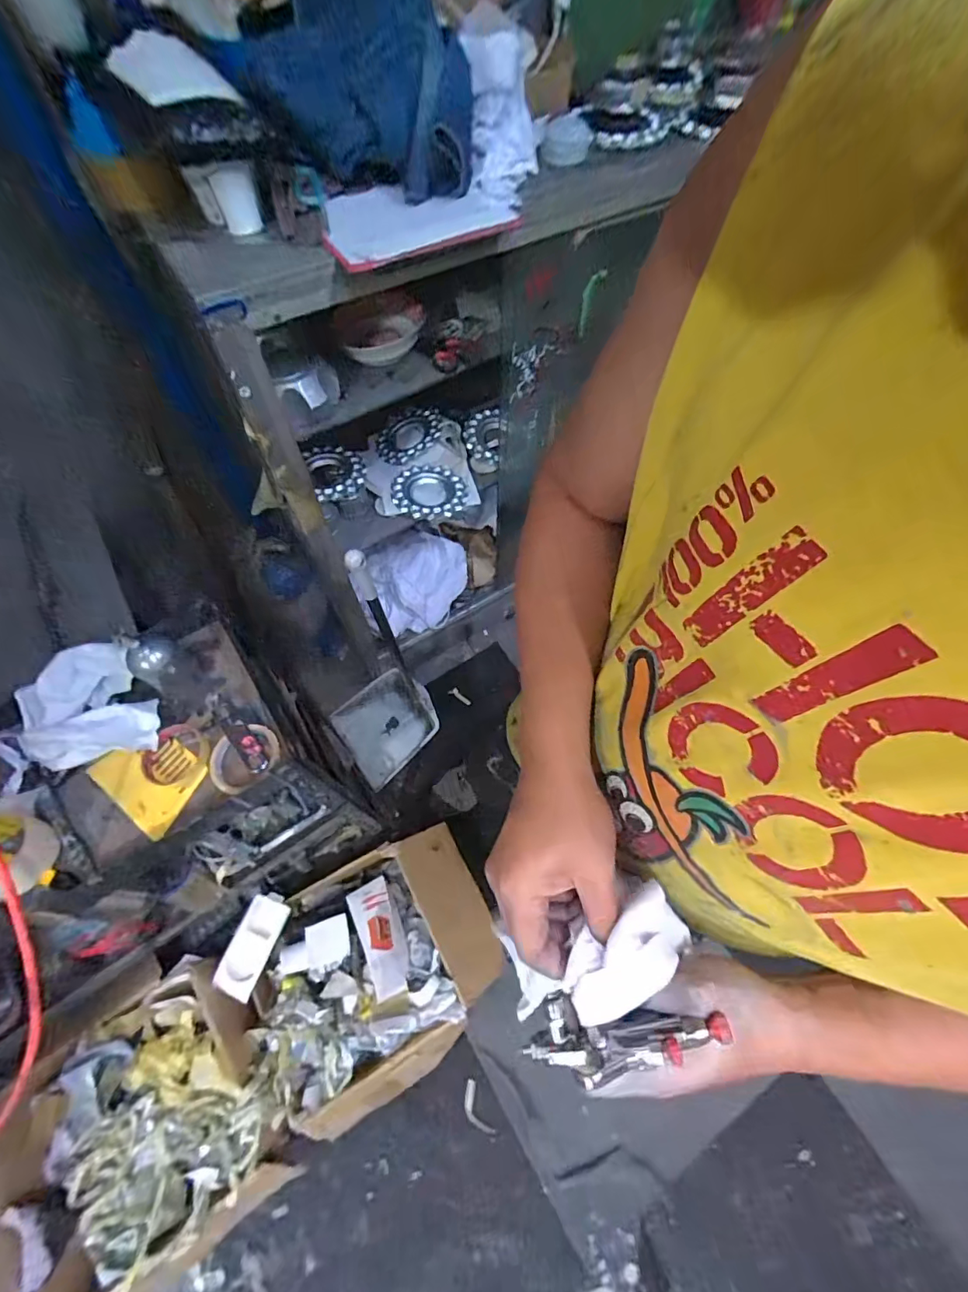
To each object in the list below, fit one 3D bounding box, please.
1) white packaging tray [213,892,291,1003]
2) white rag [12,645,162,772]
[{"bbox_3d":[-0.452,0.582,0.939,0.081,0.018,0.170,20,65,8],"label":"white packaging tray"},{"bbox_3d":[-0.545,0.080,0.656,0.168,0.057,0.149,-14,65,-8],"label":"white rag"}]

